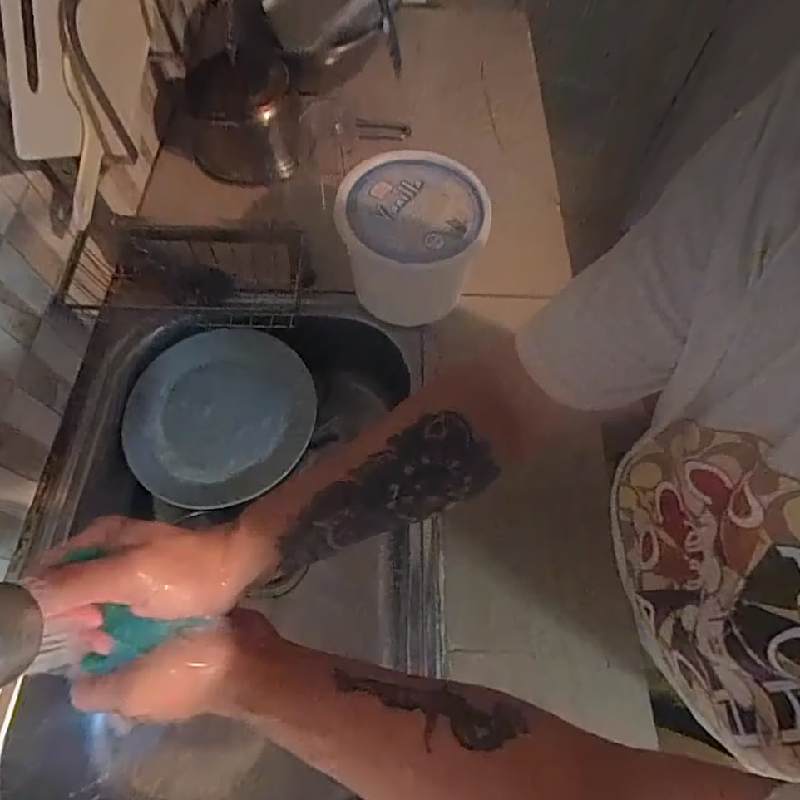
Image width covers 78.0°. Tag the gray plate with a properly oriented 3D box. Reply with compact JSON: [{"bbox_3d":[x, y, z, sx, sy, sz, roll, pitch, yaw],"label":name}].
[{"bbox_3d":[-0.218,0.016,0.596,0.215,0.029,0.217,1,63,-2],"label":"gray plate"}]

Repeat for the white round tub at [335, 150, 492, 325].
[{"bbox_3d":[0.011,-0.174,0.572,0.151,0.144,0.145,1,63,-2],"label":"white round tub"}]

